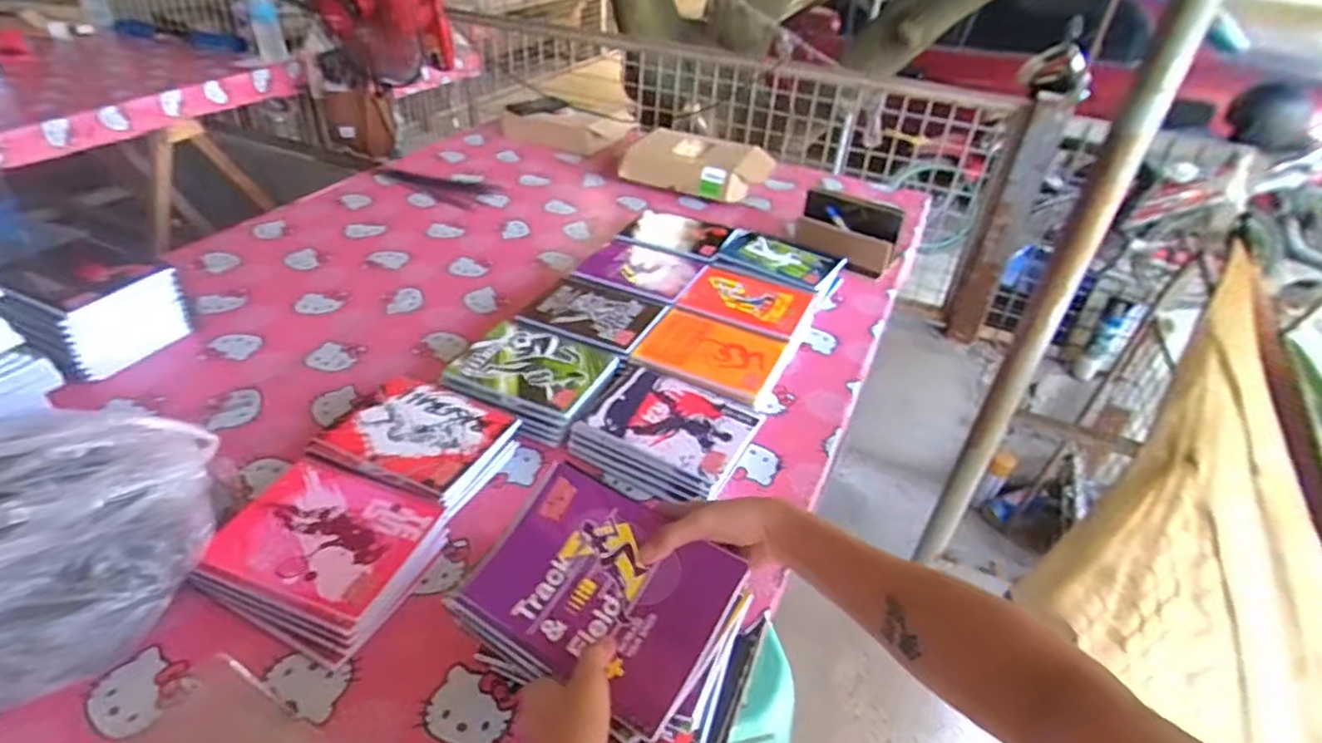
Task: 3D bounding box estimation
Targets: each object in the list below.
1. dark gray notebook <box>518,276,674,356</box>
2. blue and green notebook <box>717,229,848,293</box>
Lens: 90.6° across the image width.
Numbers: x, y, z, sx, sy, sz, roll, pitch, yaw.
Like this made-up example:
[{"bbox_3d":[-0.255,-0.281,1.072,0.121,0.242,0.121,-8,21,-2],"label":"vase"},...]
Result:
[{"bbox_3d":[-0.107,-0.096,1.042,0.199,0.011,0.155,16,40,16],"label":"dark gray notebook"},{"bbox_3d":[0.212,-0.210,1.227,0.230,0.022,0.144,25,45,25],"label":"blue and green notebook"}]

